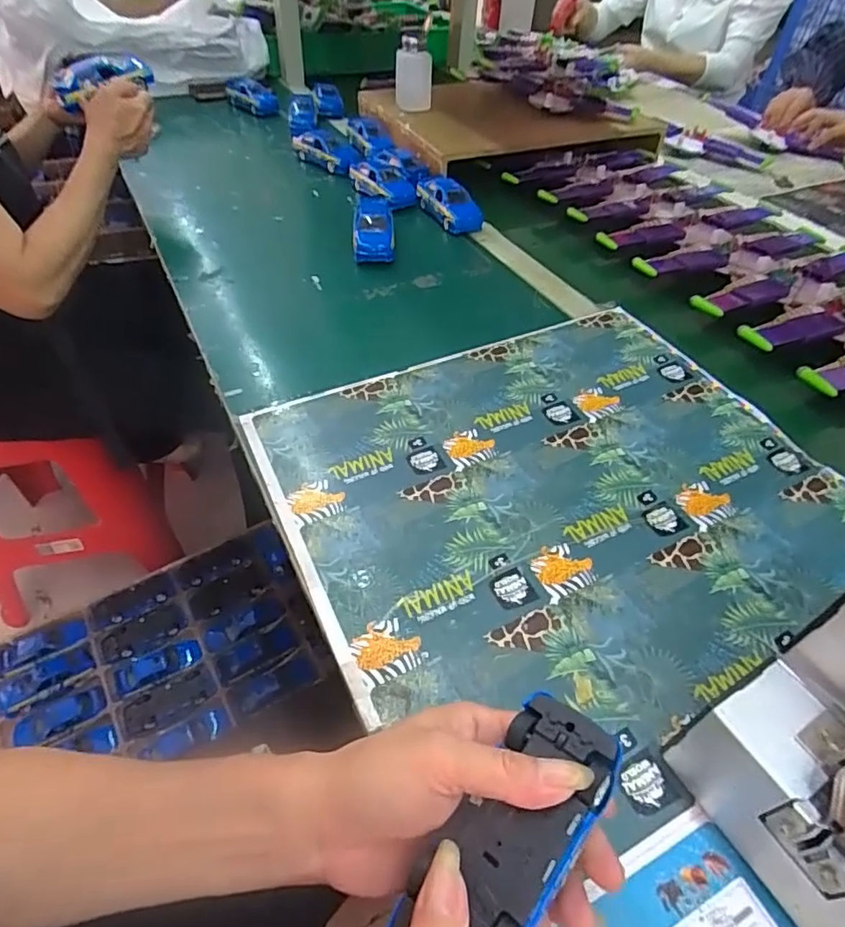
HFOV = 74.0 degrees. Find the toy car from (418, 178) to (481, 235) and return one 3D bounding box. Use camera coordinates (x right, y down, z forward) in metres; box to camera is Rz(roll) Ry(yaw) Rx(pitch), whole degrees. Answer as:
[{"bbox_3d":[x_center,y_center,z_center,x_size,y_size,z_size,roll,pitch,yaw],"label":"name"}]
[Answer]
[{"bbox_3d":[0.038,-0.369,0.807,0.058,0.045,0.127,-23,52,-19],"label":"toy car"}]

